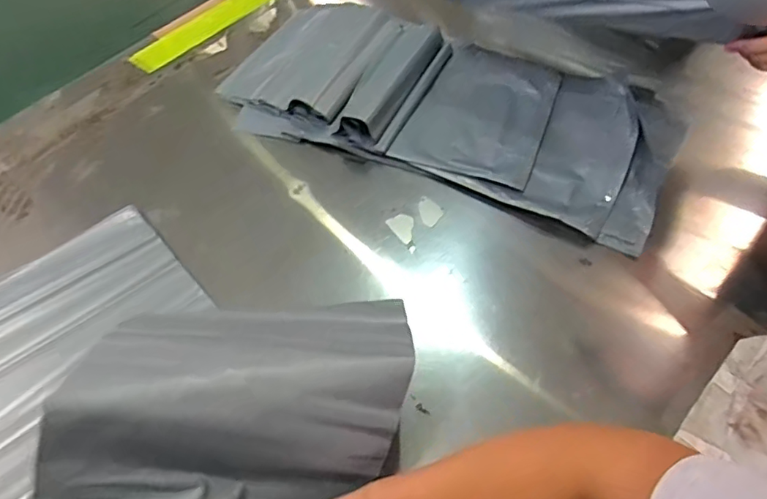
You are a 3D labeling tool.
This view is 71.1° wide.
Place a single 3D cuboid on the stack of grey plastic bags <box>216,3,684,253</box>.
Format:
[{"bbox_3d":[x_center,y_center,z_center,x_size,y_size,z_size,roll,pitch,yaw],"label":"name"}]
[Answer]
[{"bbox_3d":[0.111,-0.282,0.992,0.796,0.063,0.387,23,59,15],"label":"stack of grey plastic bags"}]

